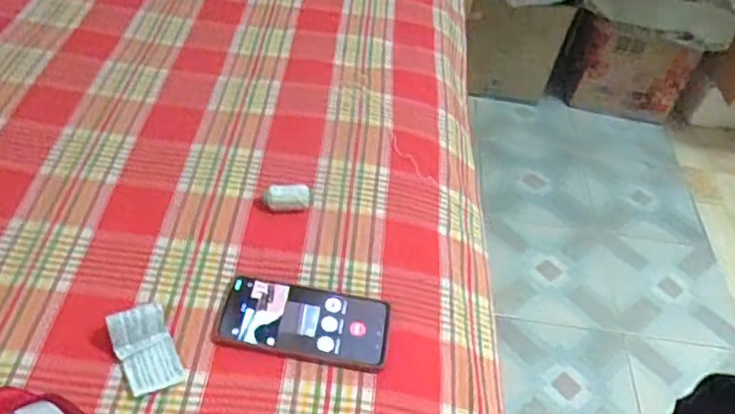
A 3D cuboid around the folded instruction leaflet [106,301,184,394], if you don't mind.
[{"bbox_3d":[-0.198,0.127,0.584,0.047,0.035,0.073,-18,54,-26],"label":"folded instruction leaflet"}]

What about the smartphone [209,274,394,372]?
[{"bbox_3d":[-0.062,0.110,0.635,0.164,0.011,0.079,11,47,-1],"label":"smartphone"}]

